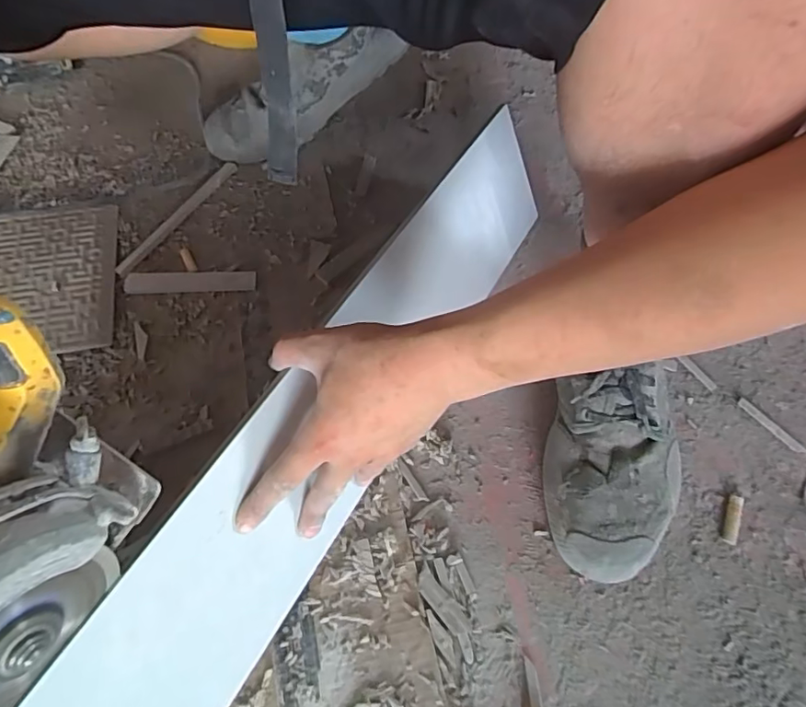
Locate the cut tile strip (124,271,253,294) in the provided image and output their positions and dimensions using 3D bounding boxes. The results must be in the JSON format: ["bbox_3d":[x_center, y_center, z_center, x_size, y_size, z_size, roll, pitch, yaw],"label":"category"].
[{"bbox_3d":[-0.205,-0.071,0.521,0.122,0.005,0.024,-3,61,-1],"label":"cut tile strip"}]

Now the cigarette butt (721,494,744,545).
[{"bbox_3d":[0.258,0.129,0.421,0.011,0.007,0.041,25,64,14],"label":"cigarette butt"}]

